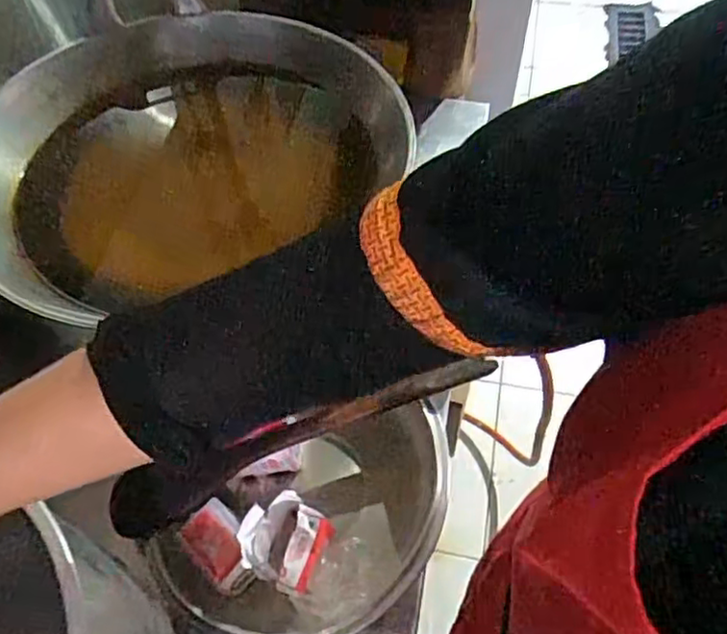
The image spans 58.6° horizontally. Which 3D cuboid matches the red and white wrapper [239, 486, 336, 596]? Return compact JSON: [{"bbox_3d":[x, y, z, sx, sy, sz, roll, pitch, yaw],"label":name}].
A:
[{"bbox_3d":[-0.074,0.208,0.603,0.078,0.033,0.073,25,60,18],"label":"red and white wrapper"}]

